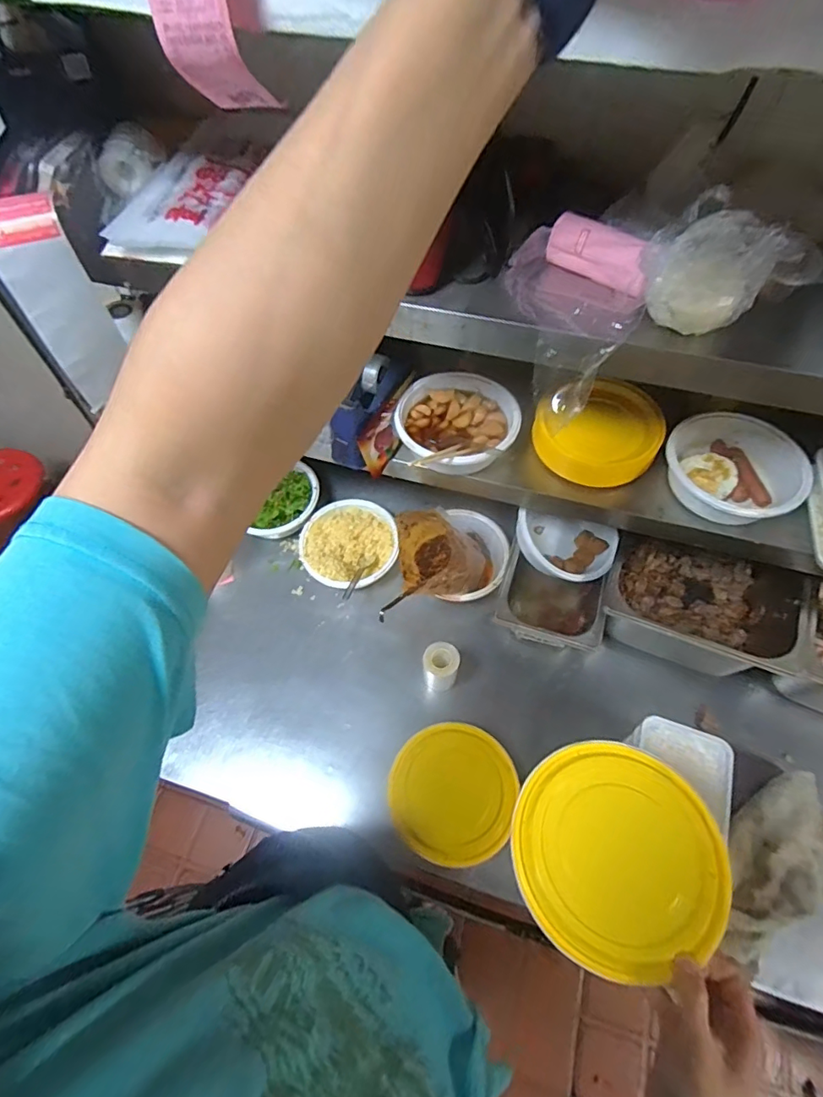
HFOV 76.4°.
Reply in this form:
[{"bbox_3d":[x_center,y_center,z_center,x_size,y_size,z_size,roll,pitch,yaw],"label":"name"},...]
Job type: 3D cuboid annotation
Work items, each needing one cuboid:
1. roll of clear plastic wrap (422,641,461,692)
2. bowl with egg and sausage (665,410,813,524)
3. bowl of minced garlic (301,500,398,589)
[{"bbox_3d":[0.043,0.185,0.803,0.057,0.098,0.053,-1,60,1],"label":"roll of clear plastic wrap"},{"bbox_3d":[0.428,-0.106,0.703,0.166,0.058,0.171,-1,60,1],"label":"bowl with egg and sausage"},{"bbox_3d":[-0.107,-0.004,0.924,0.168,0.058,0.167,-1,60,1],"label":"bowl of minced garlic"}]

